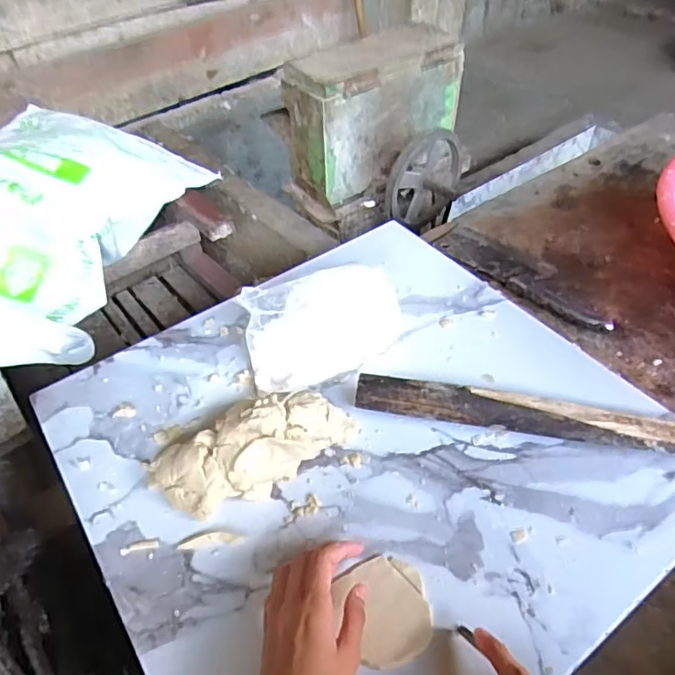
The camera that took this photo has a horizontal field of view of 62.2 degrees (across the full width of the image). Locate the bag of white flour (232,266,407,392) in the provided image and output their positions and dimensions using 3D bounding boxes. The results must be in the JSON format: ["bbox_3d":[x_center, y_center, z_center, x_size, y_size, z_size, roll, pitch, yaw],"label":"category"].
[{"bbox_3d":[-0.013,-0.017,0.581,0.160,0.087,0.075,-19,48,-18],"label":"bag of white flour"}]

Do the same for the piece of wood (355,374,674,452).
[{"bbox_3d":[0.168,0.074,0.517,0.298,0.038,0.032,9,46,9],"label":"piece of wood"}]

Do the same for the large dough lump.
[{"bbox_3d":[-0.072,0.092,0.492,0.182,0.072,0.067,-16,47,-15],"label":"large dough lump"}]

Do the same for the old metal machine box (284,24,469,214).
[{"bbox_3d":[0.084,-0.444,1.103,0.346,0.228,0.150,-30,53,-26],"label":"old metal machine box"}]

